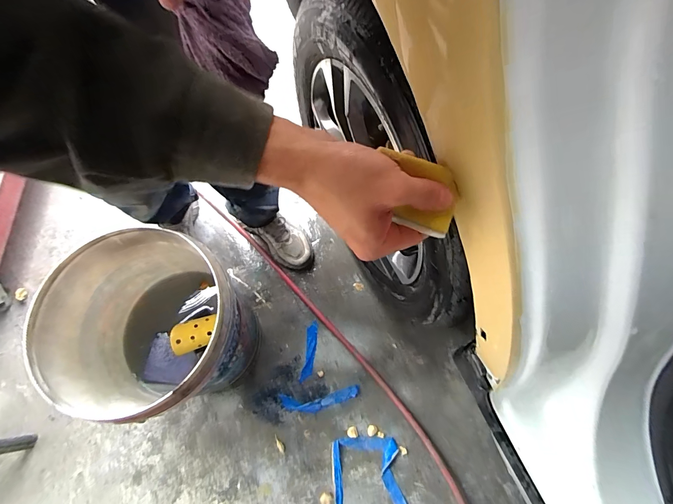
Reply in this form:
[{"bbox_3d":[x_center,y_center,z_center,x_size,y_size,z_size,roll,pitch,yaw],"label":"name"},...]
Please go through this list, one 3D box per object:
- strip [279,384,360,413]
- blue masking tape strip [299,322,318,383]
[{"bbox_3d":[-0.040,0.354,0.804,0.186,0.011,0.046,-6,69,-3],"label":"strip"},{"bbox_3d":[-0.068,0.251,0.854,0.029,0.004,0.146,8,71,-1],"label":"blue masking tape strip"}]

